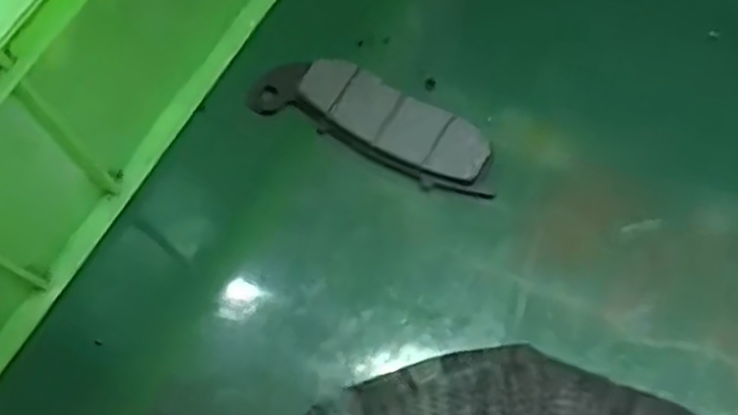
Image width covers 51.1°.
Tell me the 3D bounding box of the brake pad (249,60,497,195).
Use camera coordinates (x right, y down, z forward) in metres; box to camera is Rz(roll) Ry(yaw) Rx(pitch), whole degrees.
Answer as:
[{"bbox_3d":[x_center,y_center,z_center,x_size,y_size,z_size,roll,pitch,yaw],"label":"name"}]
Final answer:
[{"bbox_3d":[0.002,-0.032,0.277,0.088,0.009,0.027,25,73,11],"label":"brake pad"}]

